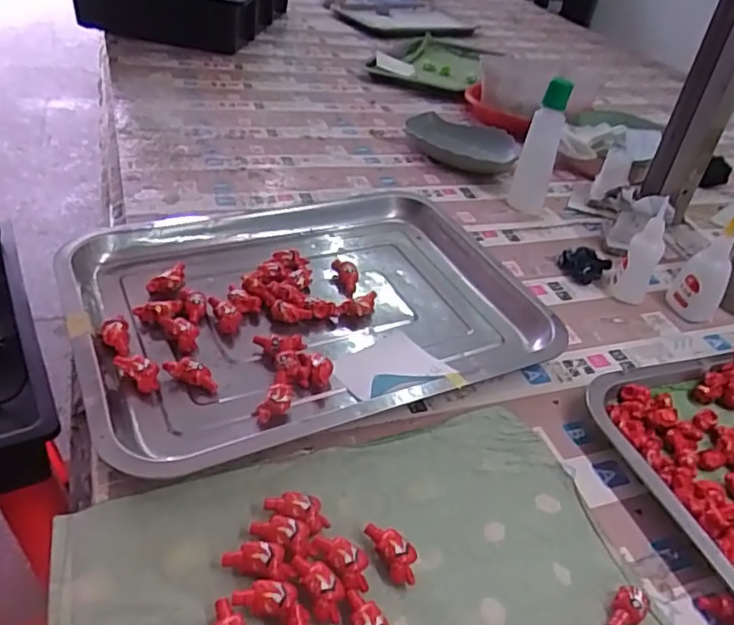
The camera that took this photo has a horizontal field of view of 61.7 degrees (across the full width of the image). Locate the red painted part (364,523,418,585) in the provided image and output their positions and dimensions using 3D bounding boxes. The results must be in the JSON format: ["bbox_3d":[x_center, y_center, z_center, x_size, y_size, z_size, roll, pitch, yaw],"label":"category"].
[{"bbox_3d":[0.015,0.131,0.336,0.017,0.014,0.036,-16,44,-27],"label":"red painted part"}]

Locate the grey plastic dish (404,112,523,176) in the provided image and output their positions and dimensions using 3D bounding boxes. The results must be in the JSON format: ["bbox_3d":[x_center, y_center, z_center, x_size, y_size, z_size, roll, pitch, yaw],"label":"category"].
[{"bbox_3d":[0.130,-0.220,0.800,0.161,0.027,0.107,35,46,31],"label":"grey plastic dish"}]

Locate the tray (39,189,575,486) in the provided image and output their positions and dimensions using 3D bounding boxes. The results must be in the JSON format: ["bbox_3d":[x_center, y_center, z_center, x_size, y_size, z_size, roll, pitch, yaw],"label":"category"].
[{"bbox_3d":[-0.044,-0.008,0.493,0.347,0.030,0.257,-12,42,-24],"label":"tray"}]

